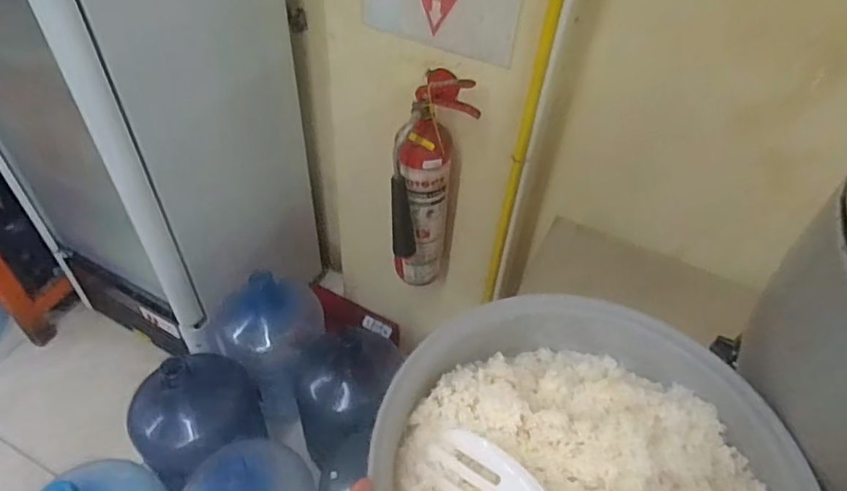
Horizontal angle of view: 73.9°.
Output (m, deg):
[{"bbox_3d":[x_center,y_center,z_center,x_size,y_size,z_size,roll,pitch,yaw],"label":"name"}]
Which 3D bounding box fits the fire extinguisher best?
[{"bbox_3d":[0.015,-0.111,1.192,0.140,0.487,0.174,11,47,5],"label":"fire extinguisher"}]

